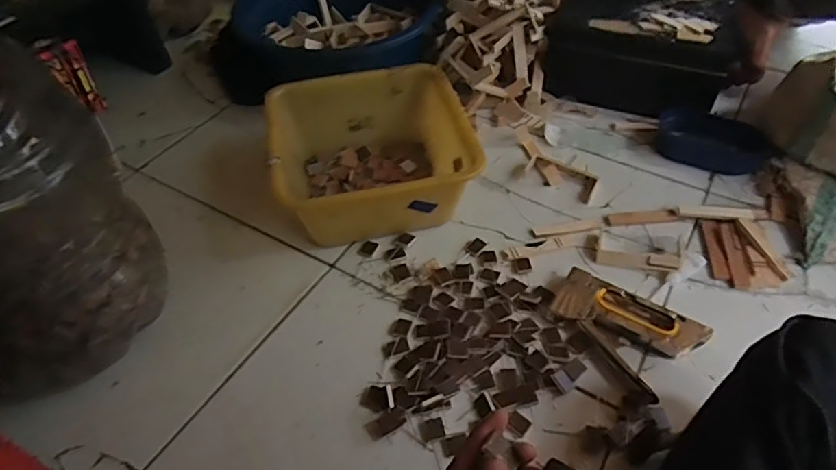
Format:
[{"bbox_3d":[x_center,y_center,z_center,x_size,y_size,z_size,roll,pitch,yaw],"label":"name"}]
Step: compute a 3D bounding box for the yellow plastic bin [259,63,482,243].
[{"bbox_3d":[-0.067,-0.111,0.792,0.256,0.129,0.239,-11,48,-8],"label":"yellow plastic bin"}]

